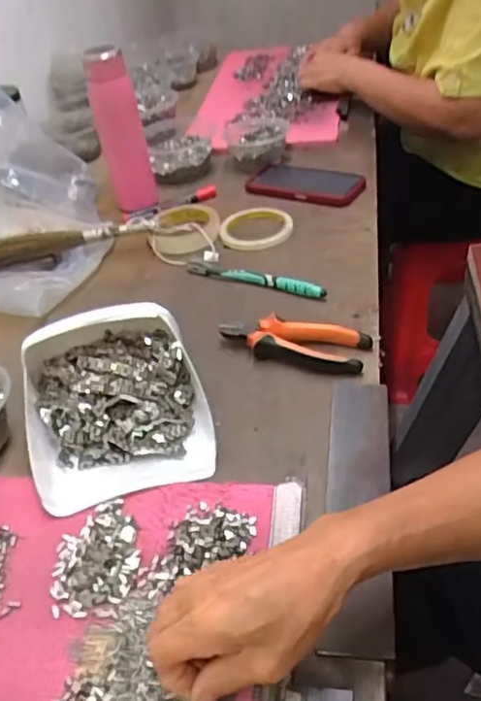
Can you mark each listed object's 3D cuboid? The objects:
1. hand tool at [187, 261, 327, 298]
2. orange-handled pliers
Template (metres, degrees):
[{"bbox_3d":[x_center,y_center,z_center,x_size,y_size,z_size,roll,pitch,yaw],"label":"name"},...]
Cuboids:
[{"bbox_3d":[0.014,-0.088,0.740,0.184,0.021,0.014,17,45,26],"label":"hand tool"},{"bbox_3d":[0.052,-0.008,0.633,0.148,0.028,0.054,12,43,21],"label":"orange-handled pliers"}]

